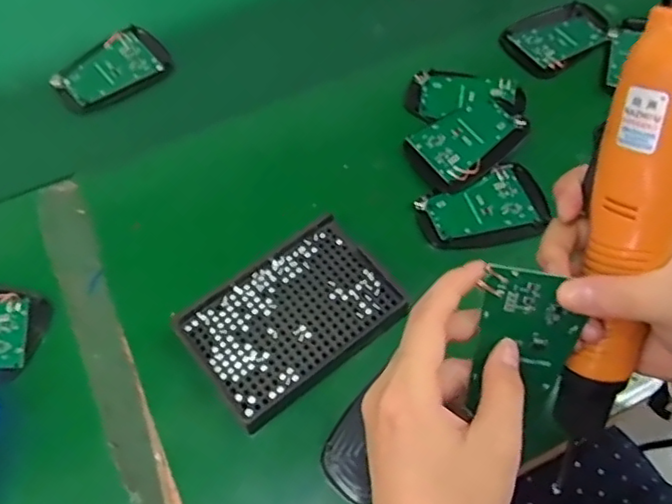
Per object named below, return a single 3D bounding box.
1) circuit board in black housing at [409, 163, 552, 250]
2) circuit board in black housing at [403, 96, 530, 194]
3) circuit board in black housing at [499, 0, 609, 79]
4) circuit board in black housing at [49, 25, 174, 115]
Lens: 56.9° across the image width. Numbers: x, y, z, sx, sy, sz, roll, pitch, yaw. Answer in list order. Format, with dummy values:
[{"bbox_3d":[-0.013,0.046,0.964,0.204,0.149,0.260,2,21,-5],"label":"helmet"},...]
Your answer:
[{"bbox_3d":[0.113,-0.030,0.468,0.095,0.008,0.059,-23,67,-11],"label":"circuit board in black housing"},{"bbox_3d":[0.103,-0.086,0.487,0.087,0.015,0.059,-31,69,-14],"label":"circuit board in black housing"},{"bbox_3d":[0.196,-0.193,0.548,0.095,0.014,0.063,-34,70,-15],"label":"circuit board in black housing"},{"bbox_3d":[-0.195,-0.159,0.537,0.095,0.008,0.059,-33,70,-15],"label":"circuit board in black housing"}]

